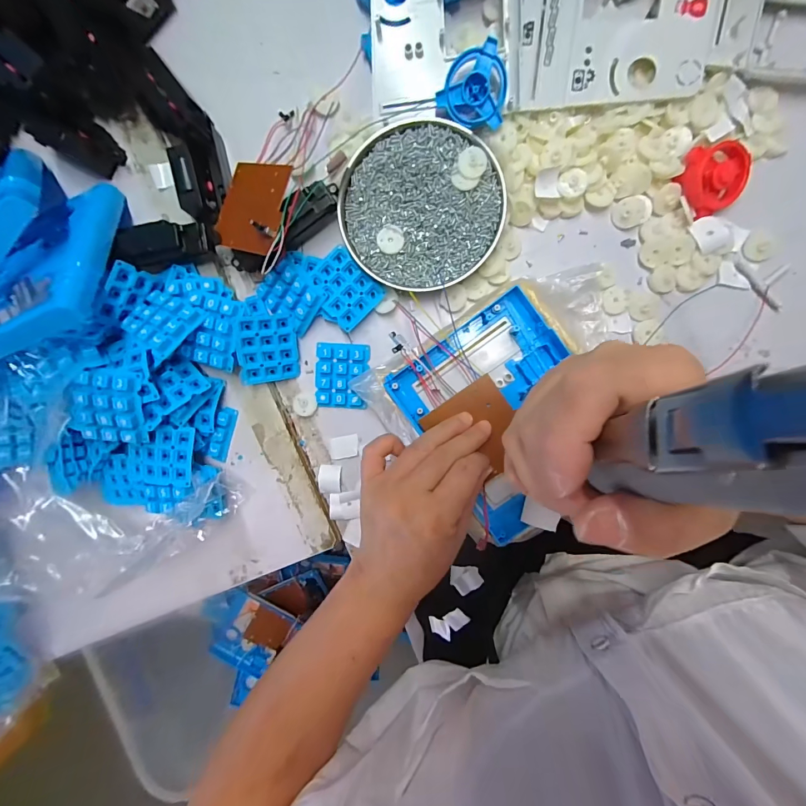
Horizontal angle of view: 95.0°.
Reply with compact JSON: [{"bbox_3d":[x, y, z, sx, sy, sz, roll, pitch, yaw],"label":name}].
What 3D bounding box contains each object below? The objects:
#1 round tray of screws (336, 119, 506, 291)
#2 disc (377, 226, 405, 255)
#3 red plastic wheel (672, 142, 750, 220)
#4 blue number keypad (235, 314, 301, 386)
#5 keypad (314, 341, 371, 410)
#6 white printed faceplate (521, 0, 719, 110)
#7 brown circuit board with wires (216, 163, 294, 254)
[{"bbox_3d":[0.014,-0.165,0.308,0.134,0.015,0.128,7,96,0],"label":"round tray of screws"},{"bbox_3d":[-0.011,-0.141,0.319,0.022,0.004,0.022,0,96,1],"label":"disc"},{"bbox_3d":[0.252,-0.181,0.293,0.049,0.017,0.049,-23,96,3],"label":"red plastic wheel"},{"bbox_3d":[-0.118,-0.047,0.325,0.050,0.004,0.059,-12,117,-28],"label":"blue number keypad"},{"bbox_3d":[-0.057,-0.025,0.340,0.049,0.012,0.058,2,96,1],"label":"keypad"},{"bbox_3d":[0.166,-0.292,0.283,0.139,0.016,0.108,0,96,1],"label":"white printed faceplate"},{"bbox_3d":[-0.124,-0.161,0.300,0.072,0.012,0.071,21,94,25],"label":"brown circuit board with wires"}]

